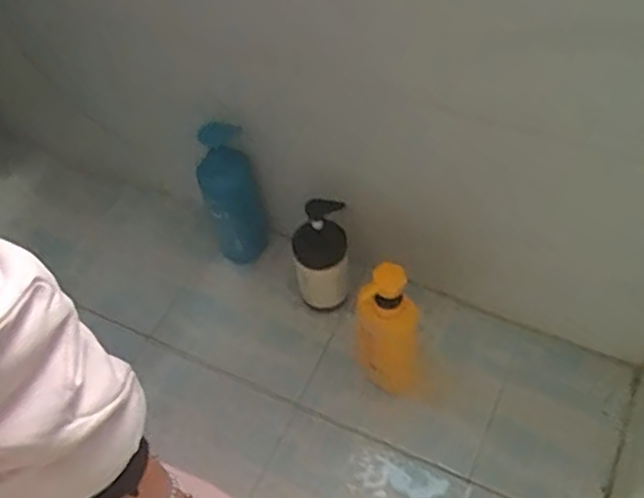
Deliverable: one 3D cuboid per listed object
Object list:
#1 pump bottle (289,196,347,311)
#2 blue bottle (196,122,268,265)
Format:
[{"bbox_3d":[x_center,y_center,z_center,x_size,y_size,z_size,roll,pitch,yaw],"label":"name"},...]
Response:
[{"bbox_3d":[-0.003,0.013,0.933,0.074,0.210,0.068,-4,58,2],"label":"pump bottle"},{"bbox_3d":[-0.123,-0.061,0.959,0.074,0.259,0.078,-1,57,2],"label":"blue bottle"}]

